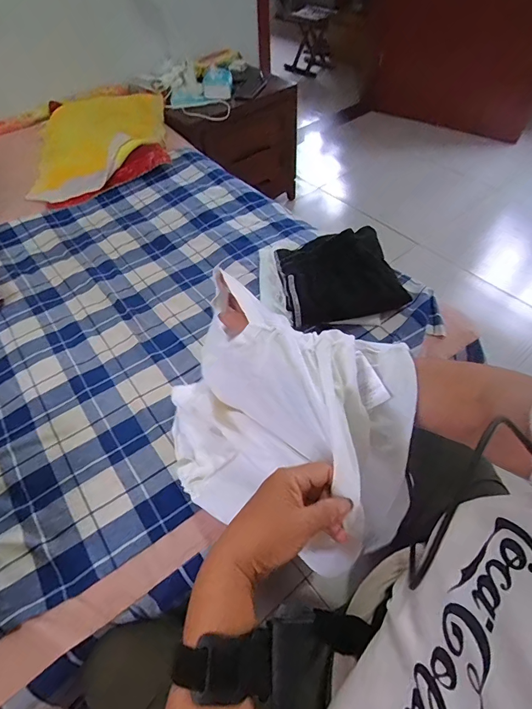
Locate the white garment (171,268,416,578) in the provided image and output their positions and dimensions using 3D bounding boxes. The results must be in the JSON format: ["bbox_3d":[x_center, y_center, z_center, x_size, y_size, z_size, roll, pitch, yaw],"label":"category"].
[{"bbox_3d":[0.010,0.088,0.480,0.331,0.206,0.209,24,58,19],"label":"white garment"}]

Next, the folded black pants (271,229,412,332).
[{"bbox_3d":[0.135,-0.153,0.732,0.224,0.080,0.169,-16,54,-9],"label":"folded black pants"}]

